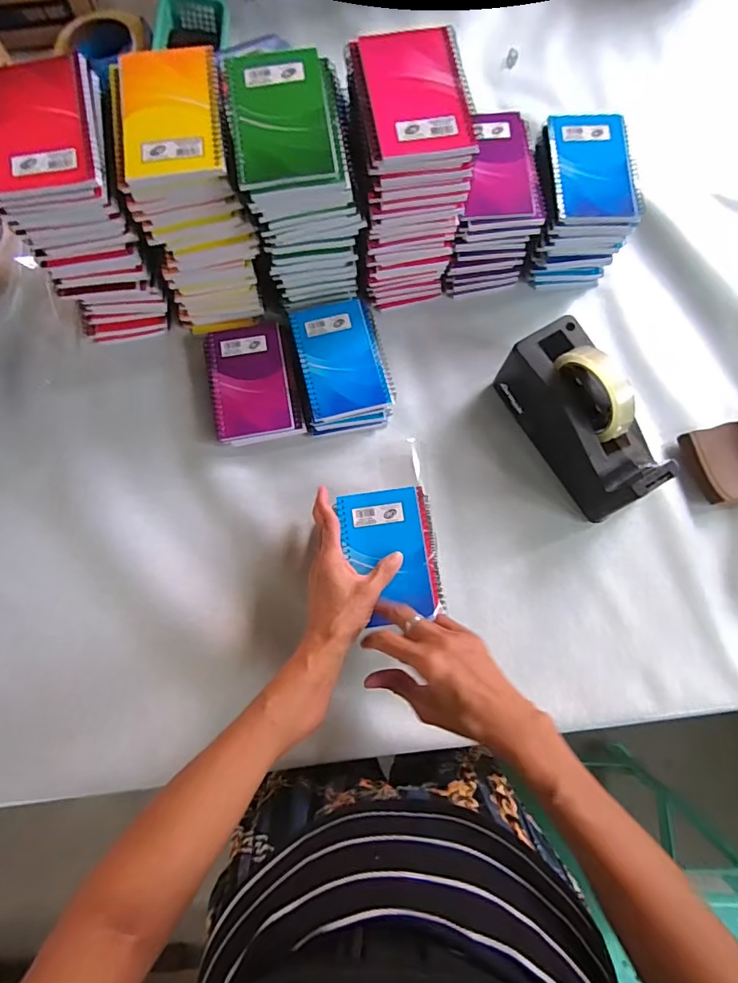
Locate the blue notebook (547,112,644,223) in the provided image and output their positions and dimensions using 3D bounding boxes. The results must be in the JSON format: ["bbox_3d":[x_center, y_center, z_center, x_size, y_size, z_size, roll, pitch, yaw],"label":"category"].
[{"bbox_3d":[0.242,-0.350,0.524,0.090,0.019,0.126,-1,77,-1],"label":"blue notebook"}]

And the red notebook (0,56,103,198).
[{"bbox_3d":[-0.272,-0.305,0.405,0.080,0.017,0.126,-11,77,-4],"label":"red notebook"}]

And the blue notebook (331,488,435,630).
[{"bbox_3d":[0.018,0.061,0.477,0.077,0.013,0.127,-9,77,-3],"label":"blue notebook"}]

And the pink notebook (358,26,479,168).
[{"bbox_3d":[0.043,-0.341,0.418,0.084,0.014,0.127,-8,77,-3],"label":"pink notebook"}]

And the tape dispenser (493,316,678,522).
[{"bbox_3d":[0.222,-0.075,0.510,0.073,0.122,0.191,-27,79,-7],"label":"tape dispenser"}]

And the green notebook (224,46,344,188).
[{"bbox_3d":[-0.074,-0.316,0.409,0.082,0.007,0.133,-9,77,-3],"label":"green notebook"}]

